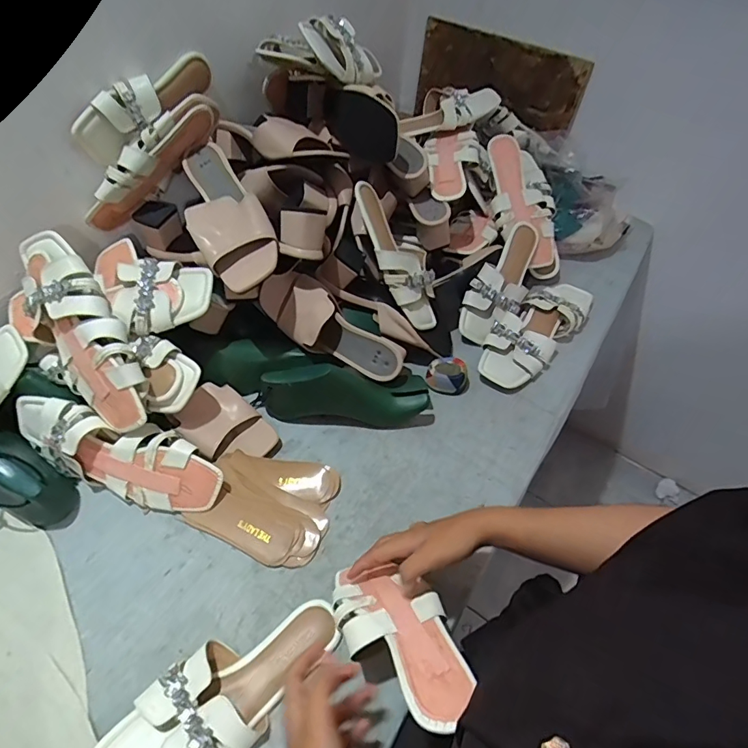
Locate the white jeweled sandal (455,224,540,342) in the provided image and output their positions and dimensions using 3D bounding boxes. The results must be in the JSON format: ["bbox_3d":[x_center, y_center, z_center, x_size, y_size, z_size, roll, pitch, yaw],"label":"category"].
[{"bbox_3d":[0.226,-0.155,0.798,0.085,0.096,0.233,28,70,20],"label":"white jeweled sandal"}]

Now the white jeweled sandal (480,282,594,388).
[{"bbox_3d":[0.275,-0.073,0.778,0.098,0.060,0.285,37,59,22],"label":"white jeweled sandal"}]

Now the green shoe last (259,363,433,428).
[{"bbox_3d":[-0.041,0.025,0.652,0.234,0.088,0.067,2,53,-2],"label":"green shoe last"}]

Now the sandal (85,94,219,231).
[{"bbox_3d":[-0.303,-0.286,0.629,0.240,0.079,0.037,-44,59,4],"label":"sandal"}]

